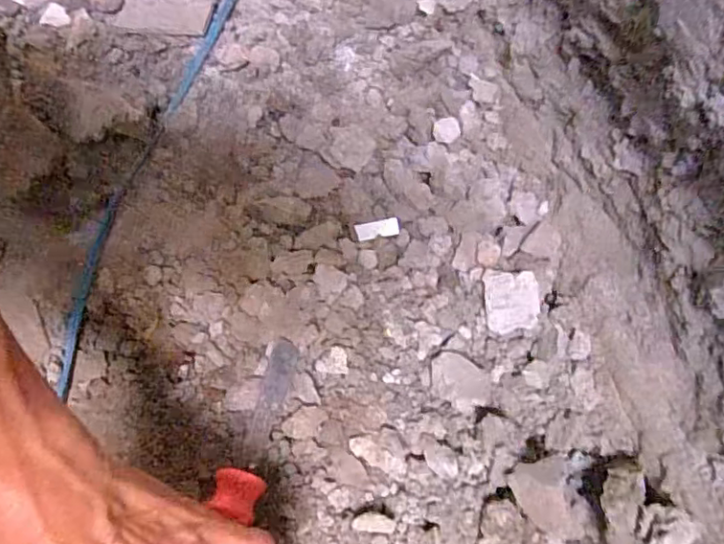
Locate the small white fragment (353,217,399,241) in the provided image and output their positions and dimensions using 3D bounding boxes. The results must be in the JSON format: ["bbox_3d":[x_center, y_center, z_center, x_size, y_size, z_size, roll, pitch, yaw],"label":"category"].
[{"bbox_3d":[0.013,-0.037,0.492,0.038,0.005,0.015,-8,68,-1],"label":"small white fragment"}]

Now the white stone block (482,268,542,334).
[{"bbox_3d":[0.118,0.022,0.446,0.040,0.015,0.051,-2,69,2],"label":"white stone block"}]

